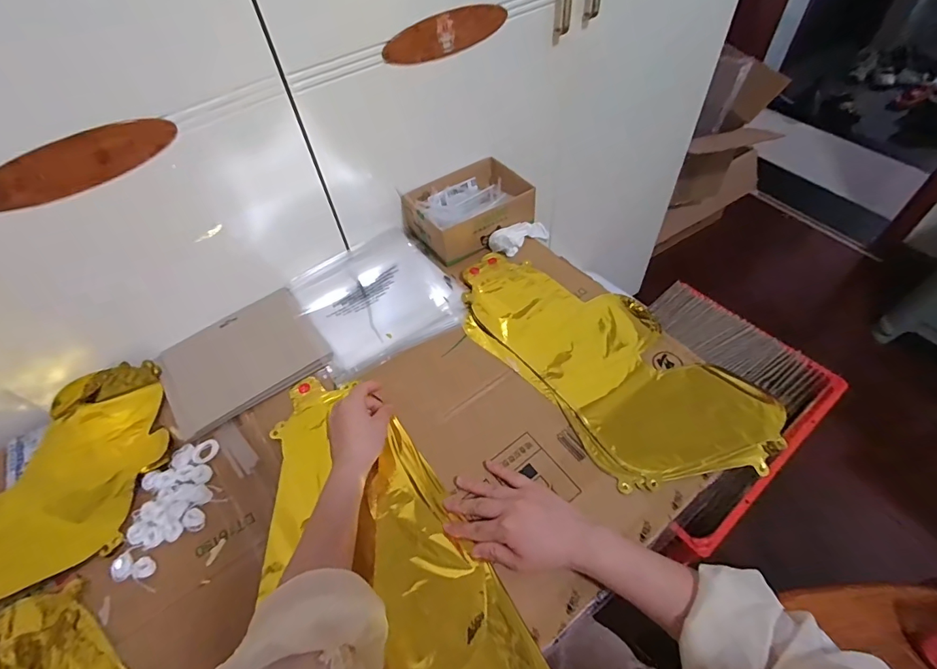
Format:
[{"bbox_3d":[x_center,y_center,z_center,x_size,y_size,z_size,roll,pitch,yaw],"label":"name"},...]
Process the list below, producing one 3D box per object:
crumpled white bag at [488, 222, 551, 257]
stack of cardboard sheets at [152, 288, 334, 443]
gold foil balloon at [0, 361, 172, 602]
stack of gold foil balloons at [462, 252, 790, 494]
[{"bbox_3d":[0.083,-0.161,0.727,0.116,0.038,0.046,-24,54,-33],"label":"crumpled white bag"},{"bbox_3d":[-0.310,0.033,0.612,0.201,0.014,0.158,-32,58,-19],"label":"stack of cardboard sheets"},{"bbox_3d":[-0.558,0.202,0.510,0.419,0.035,0.244,-25,56,-14],"label":"gold foil balloon"},{"bbox_3d":[0.164,0.019,0.583,0.207,0.020,0.429,-34,59,-20],"label":"stack of gold foil balloons"}]

